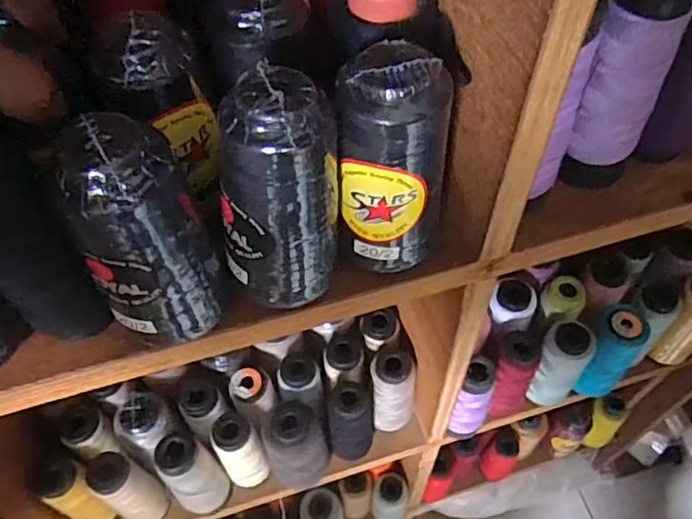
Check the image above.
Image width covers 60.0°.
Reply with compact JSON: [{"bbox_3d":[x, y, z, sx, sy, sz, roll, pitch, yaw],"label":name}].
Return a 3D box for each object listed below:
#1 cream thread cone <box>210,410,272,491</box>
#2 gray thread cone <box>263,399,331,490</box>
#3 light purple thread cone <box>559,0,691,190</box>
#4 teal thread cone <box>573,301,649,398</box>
[{"bbox_3d":[-0.091,0.166,0.519,0.034,0.110,0.040,-27,60,-16],"label":"cream thread cone"},{"bbox_3d":[-0.042,0.160,0.520,0.058,0.103,0.055,-10,57,-5],"label":"gray thread cone"},{"bbox_3d":[0.134,-0.082,0.292,0.039,0.119,0.043,24,61,16],"label":"light purple thread cone"},{"bbox_3d":[0.245,0.086,0.559,0.046,0.108,0.054,38,65,23],"label":"teal thread cone"}]

